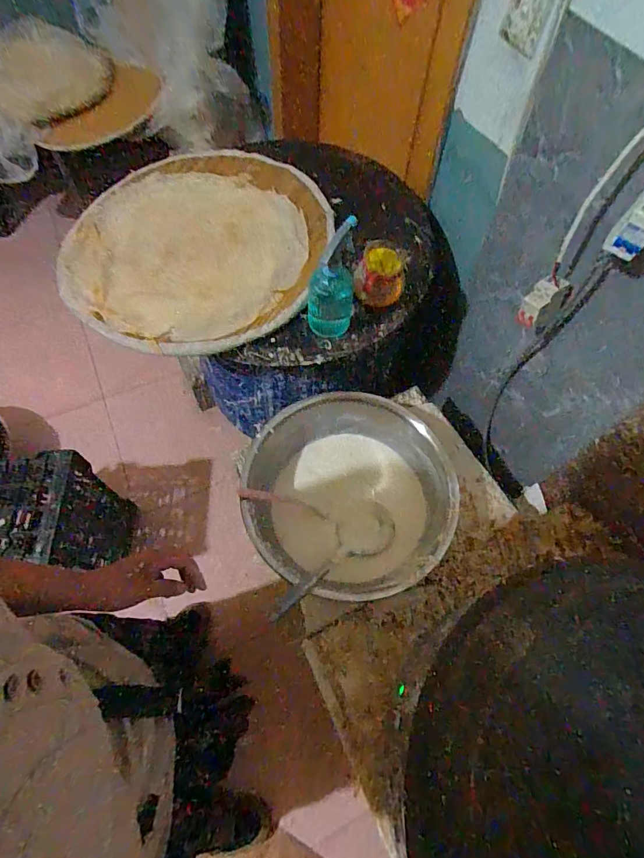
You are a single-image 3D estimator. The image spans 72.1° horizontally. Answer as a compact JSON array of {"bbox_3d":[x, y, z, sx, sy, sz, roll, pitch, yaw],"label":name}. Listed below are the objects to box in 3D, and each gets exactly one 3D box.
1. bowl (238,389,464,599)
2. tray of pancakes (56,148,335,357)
[{"bbox_3d":[0.057,0.130,0.871,0.383,0.131,0.388,1,63,-1],"label":"bowl"},{"bbox_3d":[-0.259,-0.400,0.916,0.532,0.098,0.552,19,64,8],"label":"tray of pancakes"}]

